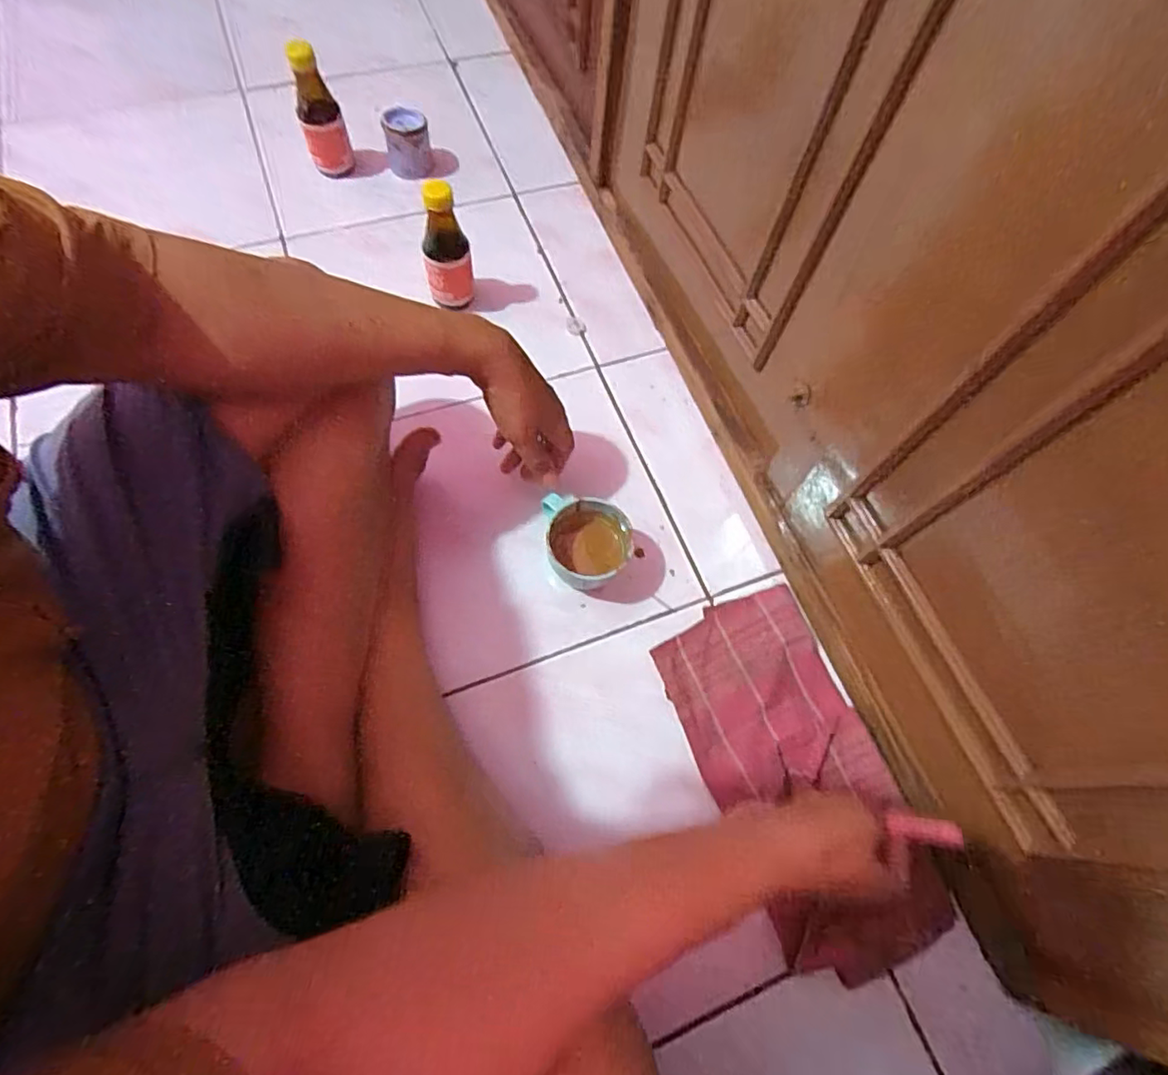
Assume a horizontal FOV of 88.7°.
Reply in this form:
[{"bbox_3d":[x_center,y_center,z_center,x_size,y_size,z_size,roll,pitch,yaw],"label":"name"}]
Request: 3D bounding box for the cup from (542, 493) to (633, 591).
[{"bbox_3d":[0.003,0.012,0.564,0.078,0.063,0.080,2,67,-4],"label":"cup"}]

